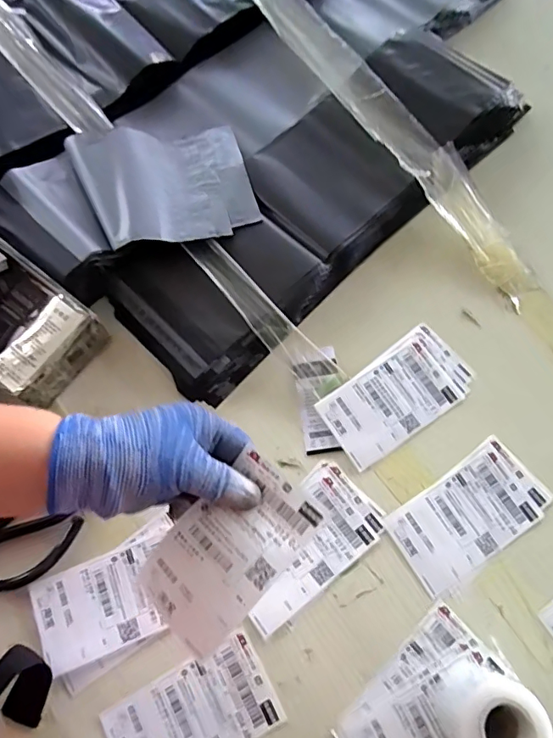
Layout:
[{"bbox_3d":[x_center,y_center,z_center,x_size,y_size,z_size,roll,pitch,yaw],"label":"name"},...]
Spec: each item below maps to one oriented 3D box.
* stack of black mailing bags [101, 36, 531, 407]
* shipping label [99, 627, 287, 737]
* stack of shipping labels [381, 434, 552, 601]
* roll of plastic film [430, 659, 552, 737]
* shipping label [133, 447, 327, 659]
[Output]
[{"bbox_3d":[0.047,-0.189,0.547,0.494,0.066,0.174,-42,75,-14],"label":"stack of black mailing bags"},{"bbox_3d":[-0.067,0.281,0.400,0.129,0.005,0.076,-27,72,-11],"label":"shipping label"},{"bbox_3d":[0.177,0.133,0.457,0.143,0.007,0.079,-31,72,-11],"label":"stack of shipping labels"},{"bbox_3d":[0.159,0.263,0.374,0.063,0.068,0.063,-34,73,-12],"label":"roll of plastic film"},{"bbox_3d":[-0.032,0.125,0.341,0.073,0.020,0.121,40,74,16],"label":"shipping label"}]

